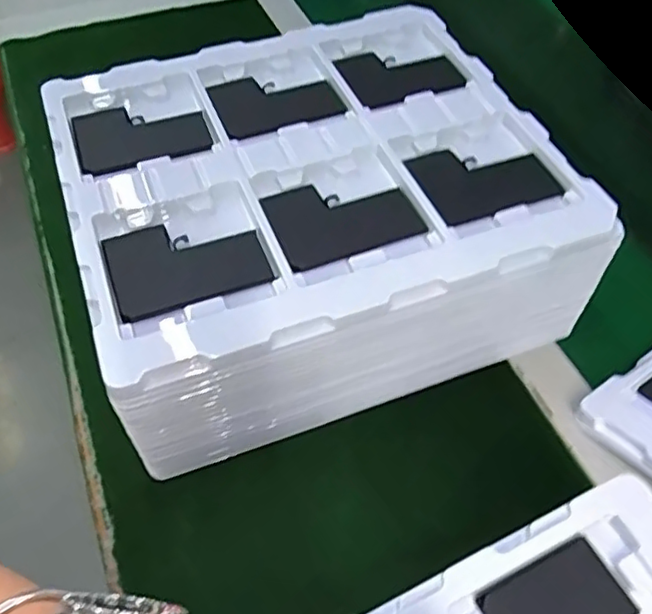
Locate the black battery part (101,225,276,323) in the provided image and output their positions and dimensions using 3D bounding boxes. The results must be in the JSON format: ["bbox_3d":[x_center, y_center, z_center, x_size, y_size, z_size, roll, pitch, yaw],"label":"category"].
[{"bbox_3d":[-0.082,-0.027,0.379,0.089,0.006,0.065,-15,57,-12],"label":"black battery part"}]

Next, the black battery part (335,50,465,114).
[{"bbox_3d":[0.056,-0.182,0.498,0.087,0.009,0.073,-17,58,-13],"label":"black battery part"}]

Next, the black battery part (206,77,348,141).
[{"bbox_3d":[-0.038,-0.154,0.477,0.090,0.009,0.072,-17,57,-13],"label":"black battery part"}]

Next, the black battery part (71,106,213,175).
[{"bbox_3d":[-0.133,-0.126,0.458,0.090,0.012,0.074,-17,57,-13],"label":"black battery part"}]

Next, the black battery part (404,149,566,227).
[{"bbox_3d":[0.106,-0.084,0.430,0.089,0.016,0.064,-17,57,-13],"label":"black battery part"}]

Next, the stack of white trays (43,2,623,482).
[{"bbox_3d":[-0.013,-0.073,0.474,0.313,0.121,0.284,-17,55,-13],"label":"stack of white trays"}]

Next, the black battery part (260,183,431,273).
[{"bbox_3d":[0.011,-0.057,0.405,0.089,0.004,0.067,-18,58,-14],"label":"black battery part"}]

